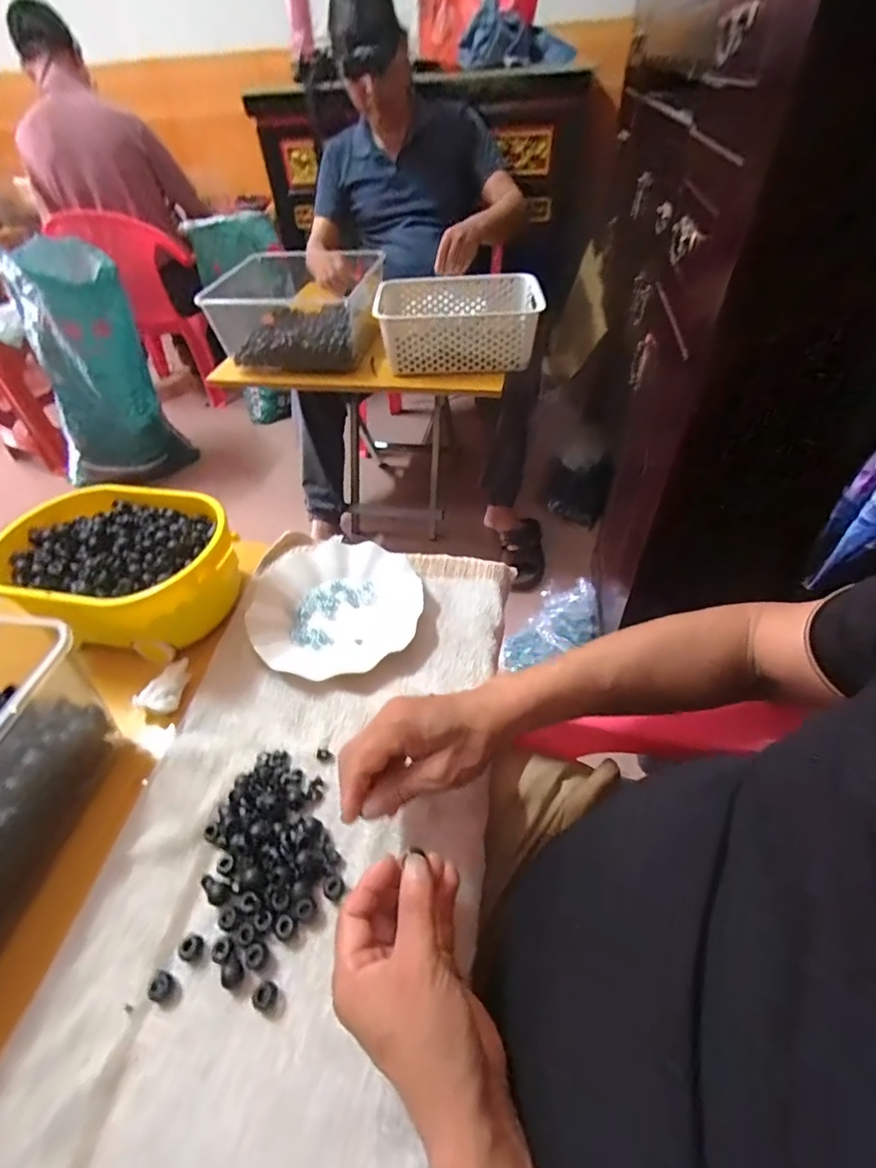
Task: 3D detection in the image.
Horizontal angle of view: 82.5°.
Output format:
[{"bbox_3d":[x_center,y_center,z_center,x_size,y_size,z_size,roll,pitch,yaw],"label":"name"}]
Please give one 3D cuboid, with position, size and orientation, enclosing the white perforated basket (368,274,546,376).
[{"bbox_3d":[0.040,-0.513,0.986,0.310,0.106,0.202,1,47,5],"label":"white perforated basket"}]

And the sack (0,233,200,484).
[{"bbox_3d":[-1.003,-0.575,1.462,0.360,0.630,0.241,-33,53,-24],"label":"sack"}]

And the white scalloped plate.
[{"bbox_3d":[-0.111,0.021,0.548,0.182,0.023,0.182,-2,47,2],"label":"white scalloped plate"}]

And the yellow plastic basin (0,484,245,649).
[{"bbox_3d":[-0.328,-0.017,0.533,0.245,0.081,0.164,7,48,10],"label":"yellow plastic basin"}]

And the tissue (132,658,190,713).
[{"bbox_3d":[-0.259,0.099,0.482,0.034,0.021,0.060,21,51,22],"label":"tissue"}]

